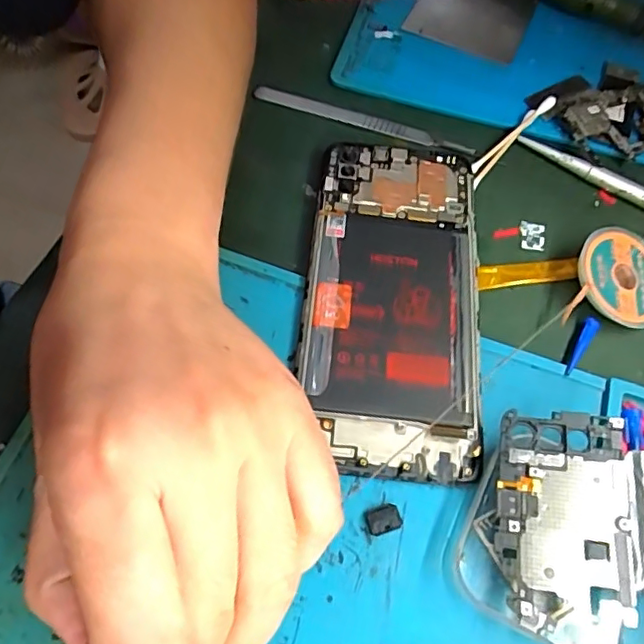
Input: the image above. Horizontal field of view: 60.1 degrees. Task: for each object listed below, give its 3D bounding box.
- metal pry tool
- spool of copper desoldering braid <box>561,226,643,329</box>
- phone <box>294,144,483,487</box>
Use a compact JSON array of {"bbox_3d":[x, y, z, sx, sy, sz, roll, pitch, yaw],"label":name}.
[{"bbox_3d":[0.021,-0.106,0.292,0.116,0.004,0.013,19,64,5],"label":"metal pry tool"},{"bbox_3d":[0.127,-0.018,0.243,0.046,0.017,0.046,1,62,-3],"label":"spool of copper desoldering braid"},{"bbox_3d":[0.030,-0.013,0.237,0.071,0.011,0.155,7,62,0],"label":"phone"}]

